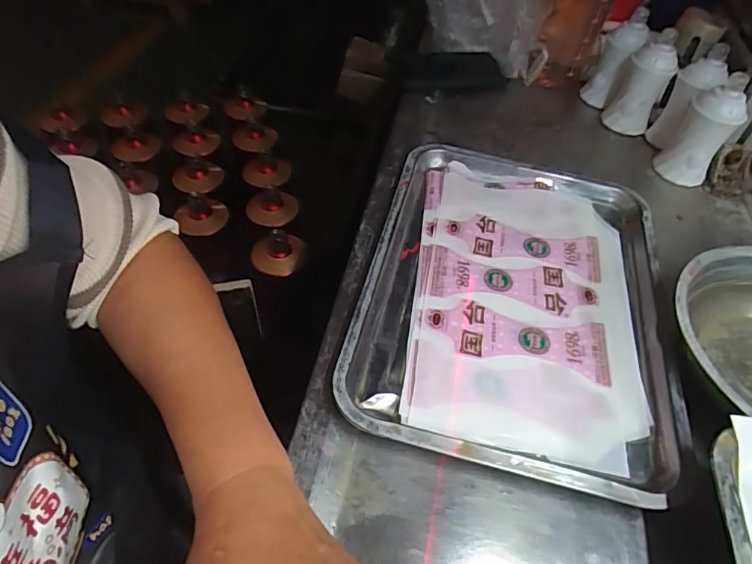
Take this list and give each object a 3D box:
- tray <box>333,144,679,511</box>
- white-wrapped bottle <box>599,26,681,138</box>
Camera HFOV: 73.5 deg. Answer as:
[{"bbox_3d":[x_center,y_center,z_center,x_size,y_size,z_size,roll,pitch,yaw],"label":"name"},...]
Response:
[{"bbox_3d":[0.124,0.001,0.448,0.249,0.027,0.343,11,50,9],"label":"tray"},{"bbox_3d":[0.328,-0.242,0.625,0.056,0.109,0.048,22,53,18],"label":"white-wrapped bottle"}]

